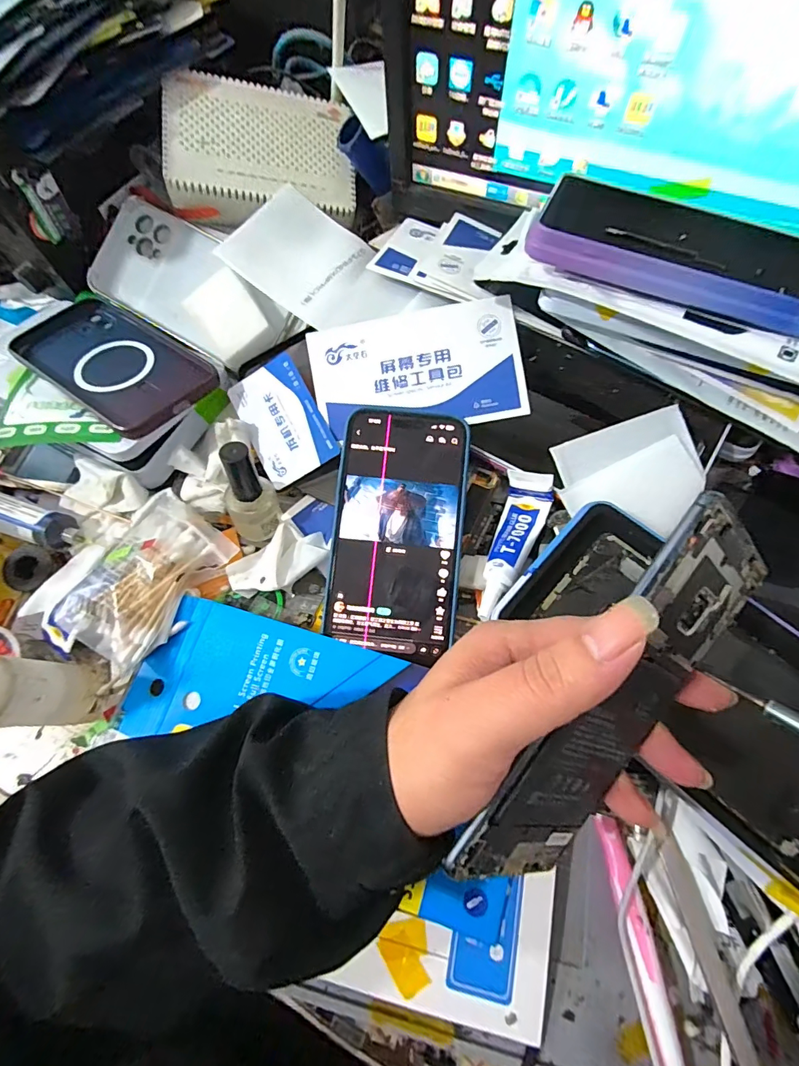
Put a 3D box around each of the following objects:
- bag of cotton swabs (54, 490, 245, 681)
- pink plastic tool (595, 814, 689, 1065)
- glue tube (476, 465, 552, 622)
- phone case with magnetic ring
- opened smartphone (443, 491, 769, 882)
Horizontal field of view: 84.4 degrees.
[{"bbox_3d":[-0.162,0.025,0.274,0.075,0.022,0.098,31,72,14],"label":"bag of cotton swabs"},{"bbox_3d":[0.117,0.201,0.211,0.016,0.008,0.111,-8,67,-1],"label":"pink plastic tool"},{"bbox_3d":[0.073,0.008,0.274,0.030,0.022,0.096,15,68,8],"label":"glue tube"},{"bbox_3d":[-0.206,-0.125,0.318,0.156,0.011,0.080,32,65,21],"label":"phone case with magnetic ring"},{"bbox_3d":[0.082,0.065,0.163,0.152,0.070,0.004,-57,36,4],"label":"opened smartphone"}]

